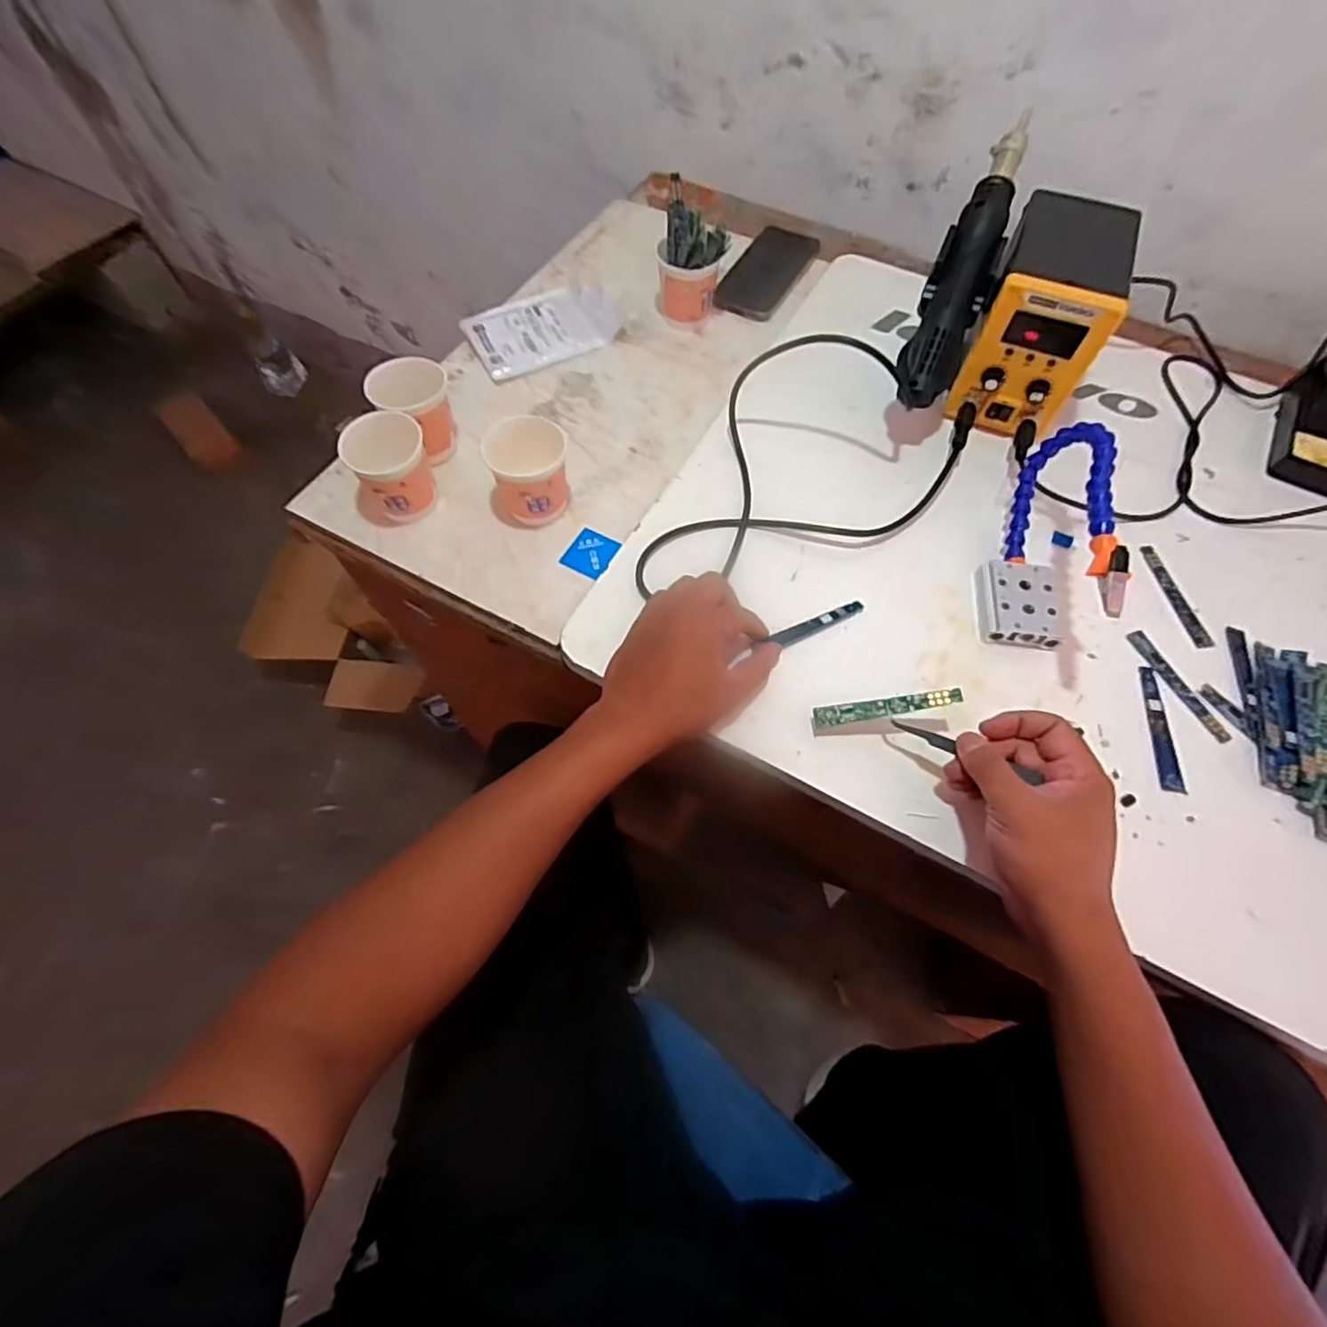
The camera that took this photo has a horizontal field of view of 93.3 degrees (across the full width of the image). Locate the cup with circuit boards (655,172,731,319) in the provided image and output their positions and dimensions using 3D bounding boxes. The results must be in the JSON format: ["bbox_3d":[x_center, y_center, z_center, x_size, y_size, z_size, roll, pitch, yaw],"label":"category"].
[{"bbox_3d":[0.029,-0.422,0.663,0.070,0.096,0.061,1,62,0],"label":"cup with circuit boards"}]

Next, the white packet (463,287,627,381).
[{"bbox_3d":[-0.131,-0.370,0.690,0.161,0.014,0.104,-26,66,-12],"label":"white packet"}]

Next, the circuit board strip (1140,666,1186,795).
[{"bbox_3d":[0.375,0.047,0.471,0.016,0.004,0.101,9,64,5],"label":"circuit board strip"}]

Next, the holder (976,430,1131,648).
[{"bbox_3d":[0.307,-0.099,0.489,0.072,0.107,0.183,23,64,11],"label":"holder"}]

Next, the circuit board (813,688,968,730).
[{"bbox_3d":[0.159,0.033,0.450,0.101,0.007,0.016,-9,81,18],"label":"circuit board"}]

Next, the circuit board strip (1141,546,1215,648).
[{"bbox_3d":[0.431,-0.057,0.529,0.014,0.004,0.099,-9,64,-4],"label":"circuit board strip"}]

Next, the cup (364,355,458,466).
[{"bbox_3d":[-0.224,-0.228,0.577,0.064,0.077,0.068,0,62,-1],"label":"cup"}]

